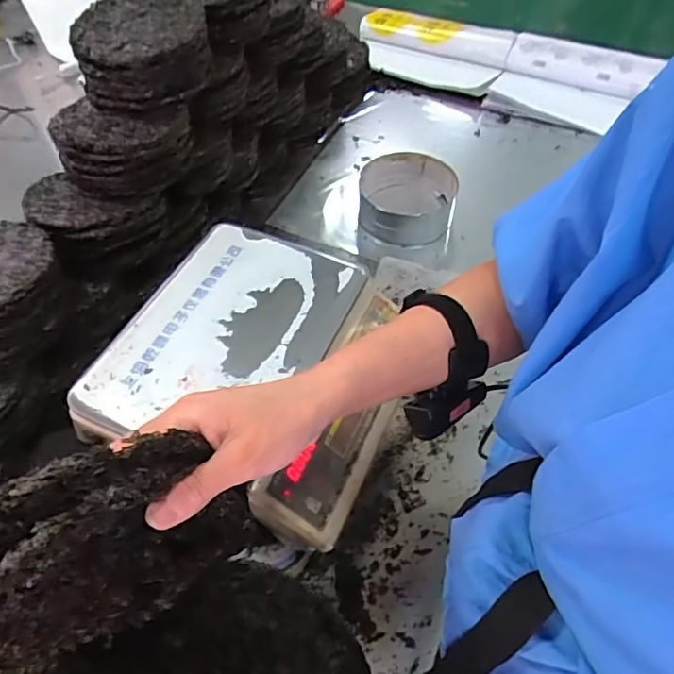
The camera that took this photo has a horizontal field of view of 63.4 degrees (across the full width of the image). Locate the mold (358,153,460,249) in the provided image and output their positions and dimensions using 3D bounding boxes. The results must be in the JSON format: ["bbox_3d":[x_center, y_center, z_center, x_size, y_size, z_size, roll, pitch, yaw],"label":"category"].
[{"bbox_3d":[0.148,-0.294,1.163,0.202,0.082,0.205,1,53,2],"label":"mold"}]

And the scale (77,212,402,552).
[{"bbox_3d":[-0.095,0.034,0.670,0.310,0.098,0.322,20,56,16],"label":"scale"}]

